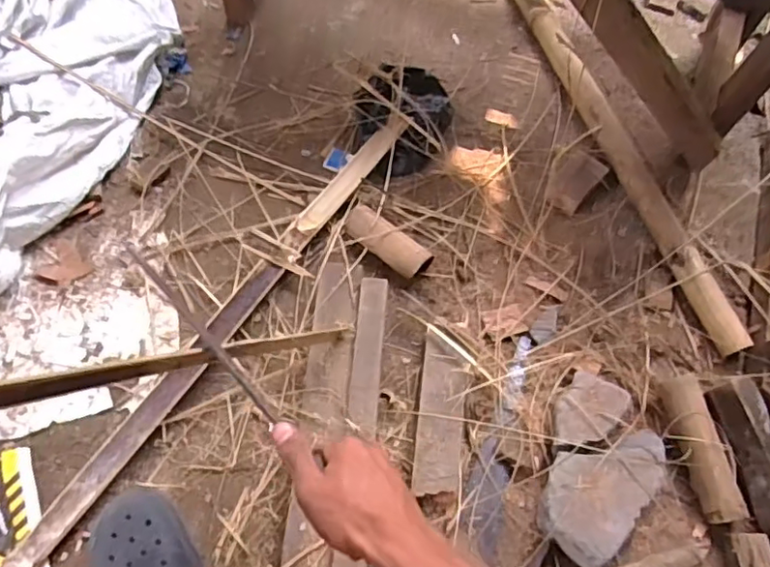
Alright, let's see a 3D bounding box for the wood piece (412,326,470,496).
[{"bbox_3d":[0.076,0.170,0.816,0.061,0.032,0.221,7,64,0],"label":"wood piece"}]

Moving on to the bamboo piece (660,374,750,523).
[{"bbox_3d":[0.409,0.209,0.782,0.050,0.032,0.182,-7,65,-7],"label":"bamboo piece"}]

